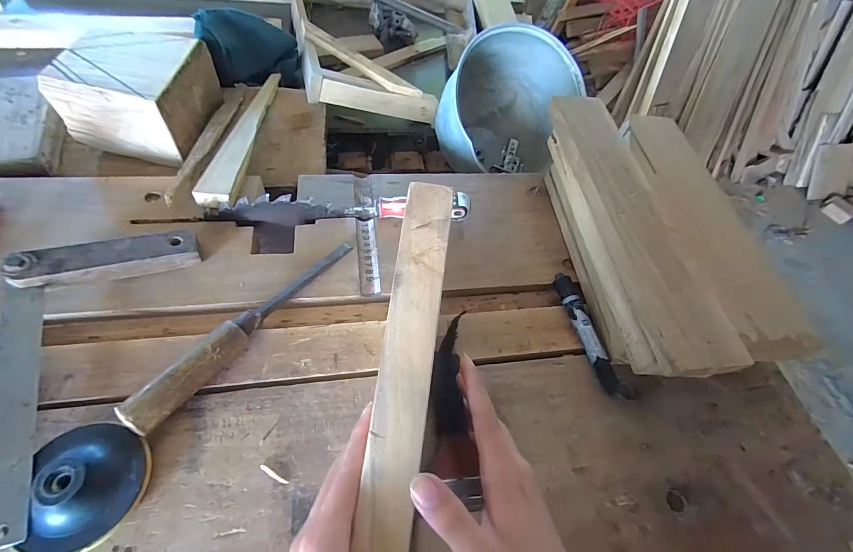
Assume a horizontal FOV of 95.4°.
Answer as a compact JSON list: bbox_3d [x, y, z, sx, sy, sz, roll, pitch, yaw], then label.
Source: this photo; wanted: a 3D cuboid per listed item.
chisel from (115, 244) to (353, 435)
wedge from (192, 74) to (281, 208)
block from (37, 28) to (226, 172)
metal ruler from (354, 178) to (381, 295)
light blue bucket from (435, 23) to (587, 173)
[{"bbox_3d":[-0.160,0.041,0.371,0.025,0.034,0.244,33,58,14],"label":"chisel"},{"bbox_3d":[-0.253,-0.206,0.542,0.042,0.024,0.331,0,51,-7],"label":"wedge"},{"bbox_3d":[-0.377,-0.246,0.514,0.140,0.087,0.147,8,55,-2],"label":"block"},{"bbox_3d":[-0.073,-0.059,0.473,0.023,0.009,0.189,0,55,-15],"label":"metal ruler"},{"bbox_3d":[0.114,-0.275,0.636,0.225,0.206,0.171,-28,59,-26],"label":"light blue bucket"}]

